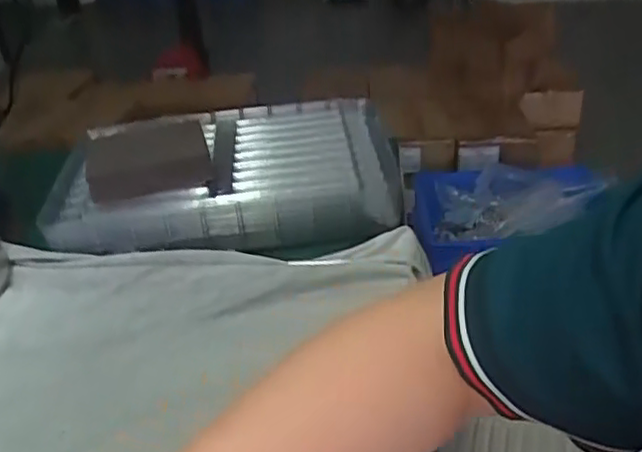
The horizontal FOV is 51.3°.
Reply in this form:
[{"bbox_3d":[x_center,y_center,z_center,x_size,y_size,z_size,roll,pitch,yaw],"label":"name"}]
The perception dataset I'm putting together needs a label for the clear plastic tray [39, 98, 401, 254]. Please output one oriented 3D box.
[{"bbox_3d":[-0.087,-0.051,0.590,0.292,0.057,0.182,-5,31,-2],"label":"clear plastic tray"}]

